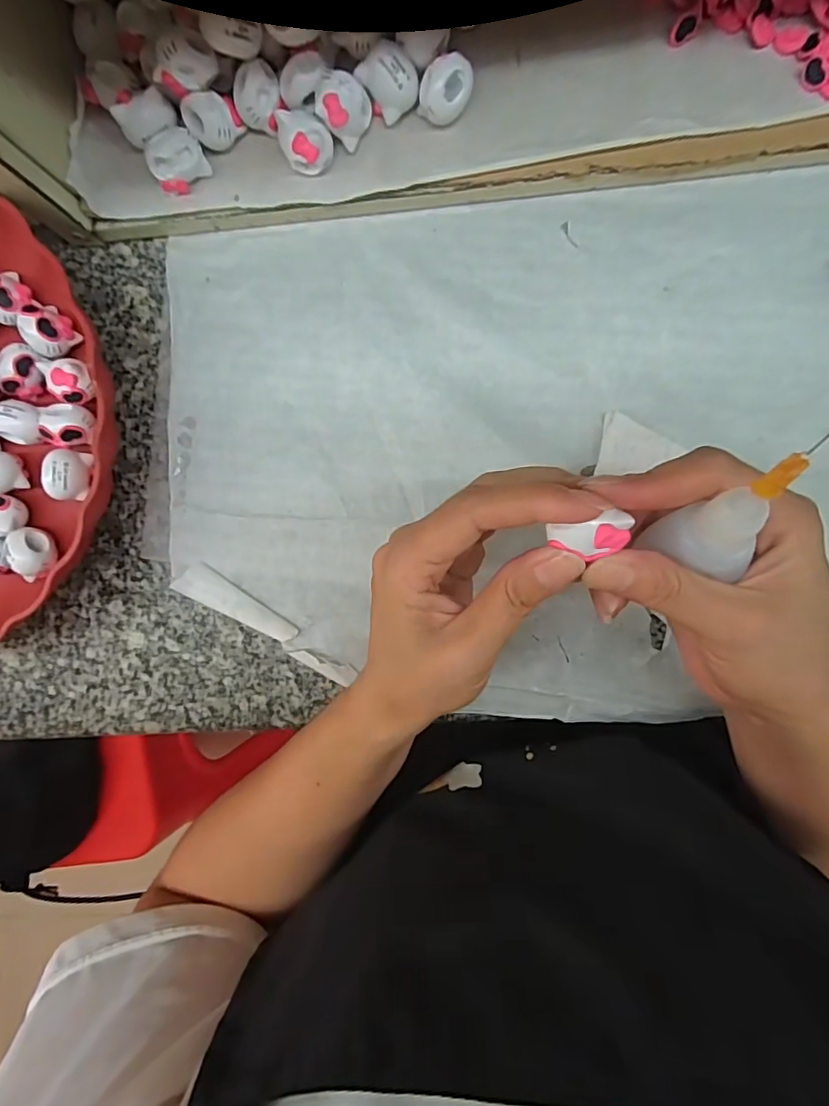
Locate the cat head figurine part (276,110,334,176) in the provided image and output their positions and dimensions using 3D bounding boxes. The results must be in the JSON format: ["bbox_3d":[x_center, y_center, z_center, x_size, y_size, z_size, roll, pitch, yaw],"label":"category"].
[{"bbox_3d":[-0.049,-0.185,0.247,0.022,0.019,0.018,2,93,6],"label":"cat head figurine part"}]

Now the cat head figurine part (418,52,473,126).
[{"bbox_3d":[0.014,-0.204,0.240,0.023,0.018,0.021,-2,93,6],"label":"cat head figurine part"}]

